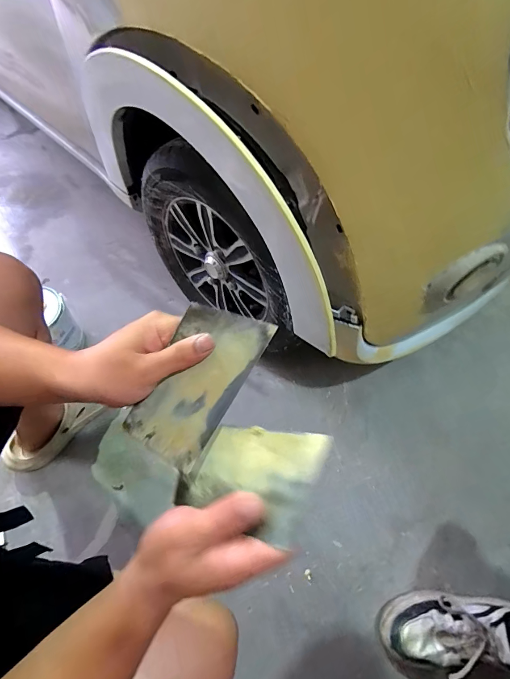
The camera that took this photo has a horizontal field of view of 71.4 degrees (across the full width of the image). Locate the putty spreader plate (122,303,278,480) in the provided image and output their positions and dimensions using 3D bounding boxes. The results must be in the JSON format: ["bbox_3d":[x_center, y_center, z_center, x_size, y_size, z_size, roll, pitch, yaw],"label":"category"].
[{"bbox_3d":[-0.052,0.039,0.309,0.073,0.006,0.147,30,96,3],"label":"putty spreader plate"}]

